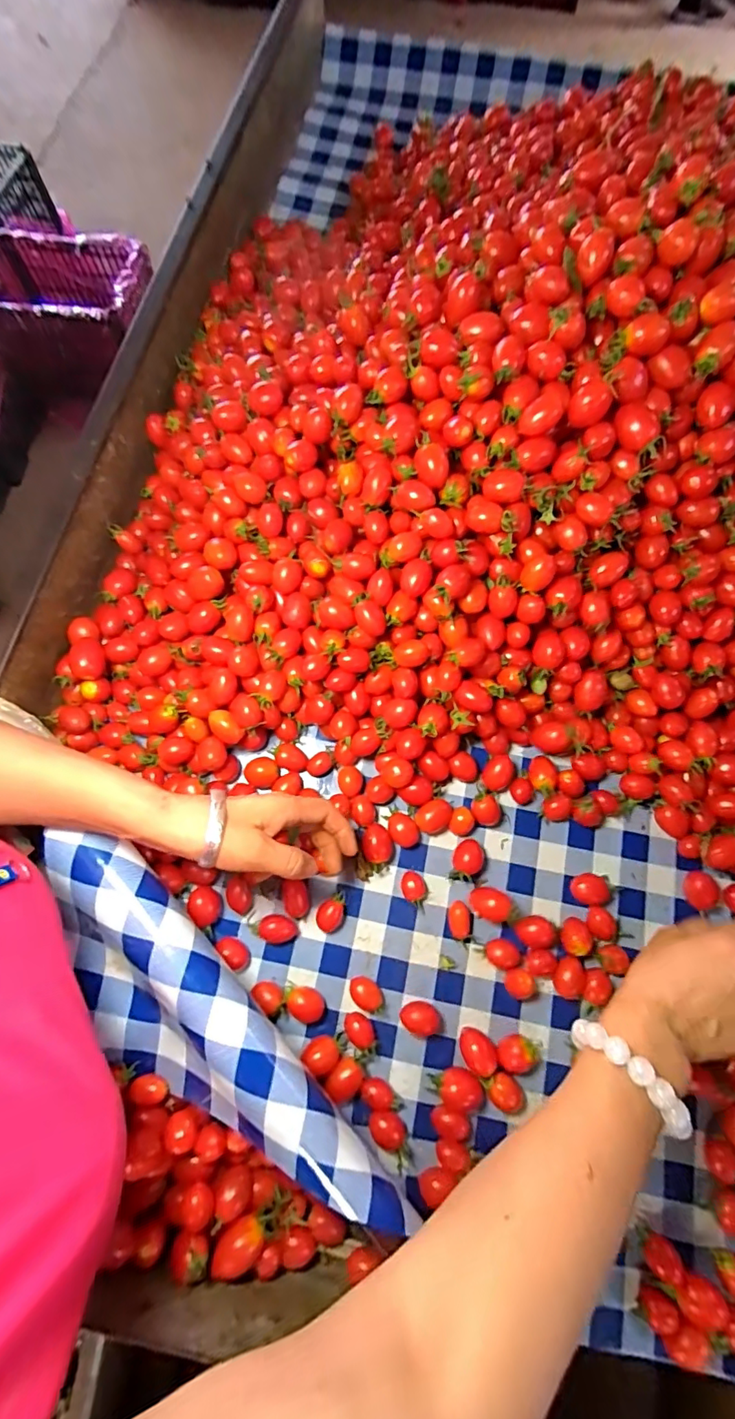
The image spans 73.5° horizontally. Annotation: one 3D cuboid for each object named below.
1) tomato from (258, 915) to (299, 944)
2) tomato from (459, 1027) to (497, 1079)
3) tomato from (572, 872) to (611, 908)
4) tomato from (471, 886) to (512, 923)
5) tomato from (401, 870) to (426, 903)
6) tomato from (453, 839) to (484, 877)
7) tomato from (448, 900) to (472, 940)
[{"bbox_3d":[-0.075,0.185,0.417,0.032,0.019,0.020,11,72,1],"label":"tomato"},{"bbox_3d":[0.087,0.272,0.392,0.025,0.019,0.031,-36,77,-12],"label":"tomato"},{"bbox_3d":[0.192,0.156,0.427,0.029,0.020,0.026,2,72,-2],"label":"tomato"},{"bbox_3d":[0.103,0.165,0.420,0.030,0.027,0.025,25,73,6],"label":"tomato"},{"bbox_3d":[0.040,0.154,0.428,0.020,0.016,0.024,-12,73,-6],"label":"tomato"},{"bbox_3d":[0.088,0.130,0.433,0.024,0.018,0.029,24,73,5],"label":"tomato"},{"bbox_3d":[0.078,0.180,0.422,0.020,0.014,0.029,-14,74,-7],"label":"tomato"}]

